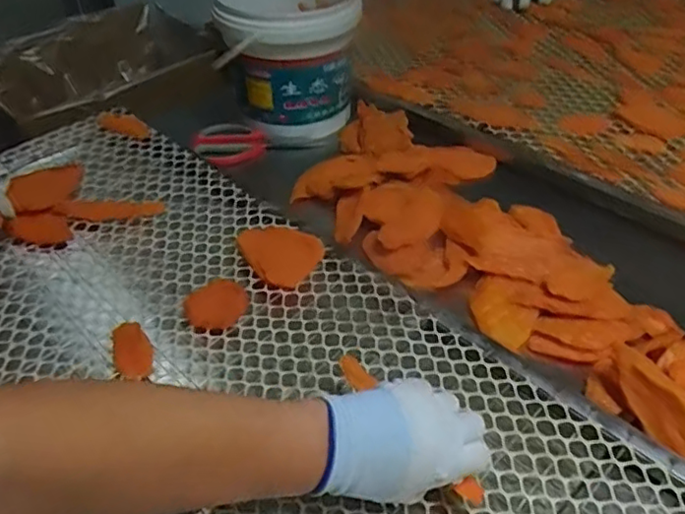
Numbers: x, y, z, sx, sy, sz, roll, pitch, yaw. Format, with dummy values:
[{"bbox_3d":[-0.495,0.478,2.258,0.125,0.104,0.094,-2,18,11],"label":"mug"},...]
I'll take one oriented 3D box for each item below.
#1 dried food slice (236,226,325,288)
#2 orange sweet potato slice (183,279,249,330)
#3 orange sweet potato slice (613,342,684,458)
[{"bbox_3d":[-0.072,-0.009,0.679,0.072,0.017,0.106,-32,51,-27],"label":"dried food slice"},{"bbox_3d":[-0.133,0.048,0.643,0.063,0.004,0.072,-12,44,-10],"label":"orange sweet potato slice"},{"bbox_3d":[0.269,0.125,0.517,0.013,0.041,0.114,17,36,-48],"label":"orange sweet potato slice"}]

